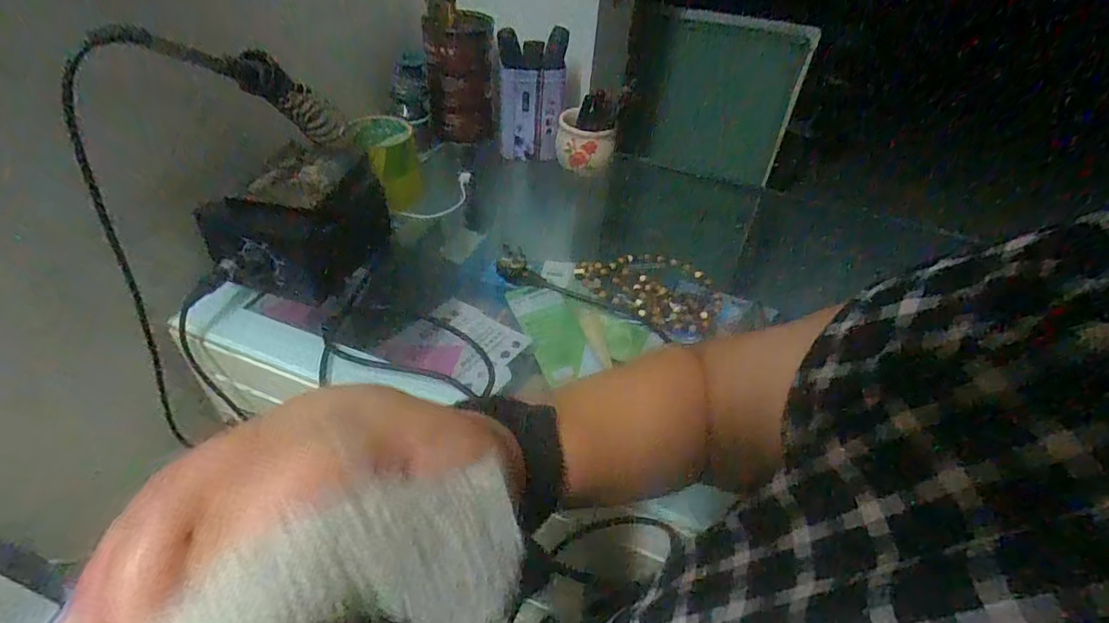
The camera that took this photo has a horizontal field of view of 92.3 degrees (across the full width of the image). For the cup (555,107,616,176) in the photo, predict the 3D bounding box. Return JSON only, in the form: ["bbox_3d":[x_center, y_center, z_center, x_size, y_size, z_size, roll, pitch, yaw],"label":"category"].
[{"bbox_3d":[0.042,-0.233,0.755,0.079,0.086,0.064,6,44,1],"label":"cup"}]

